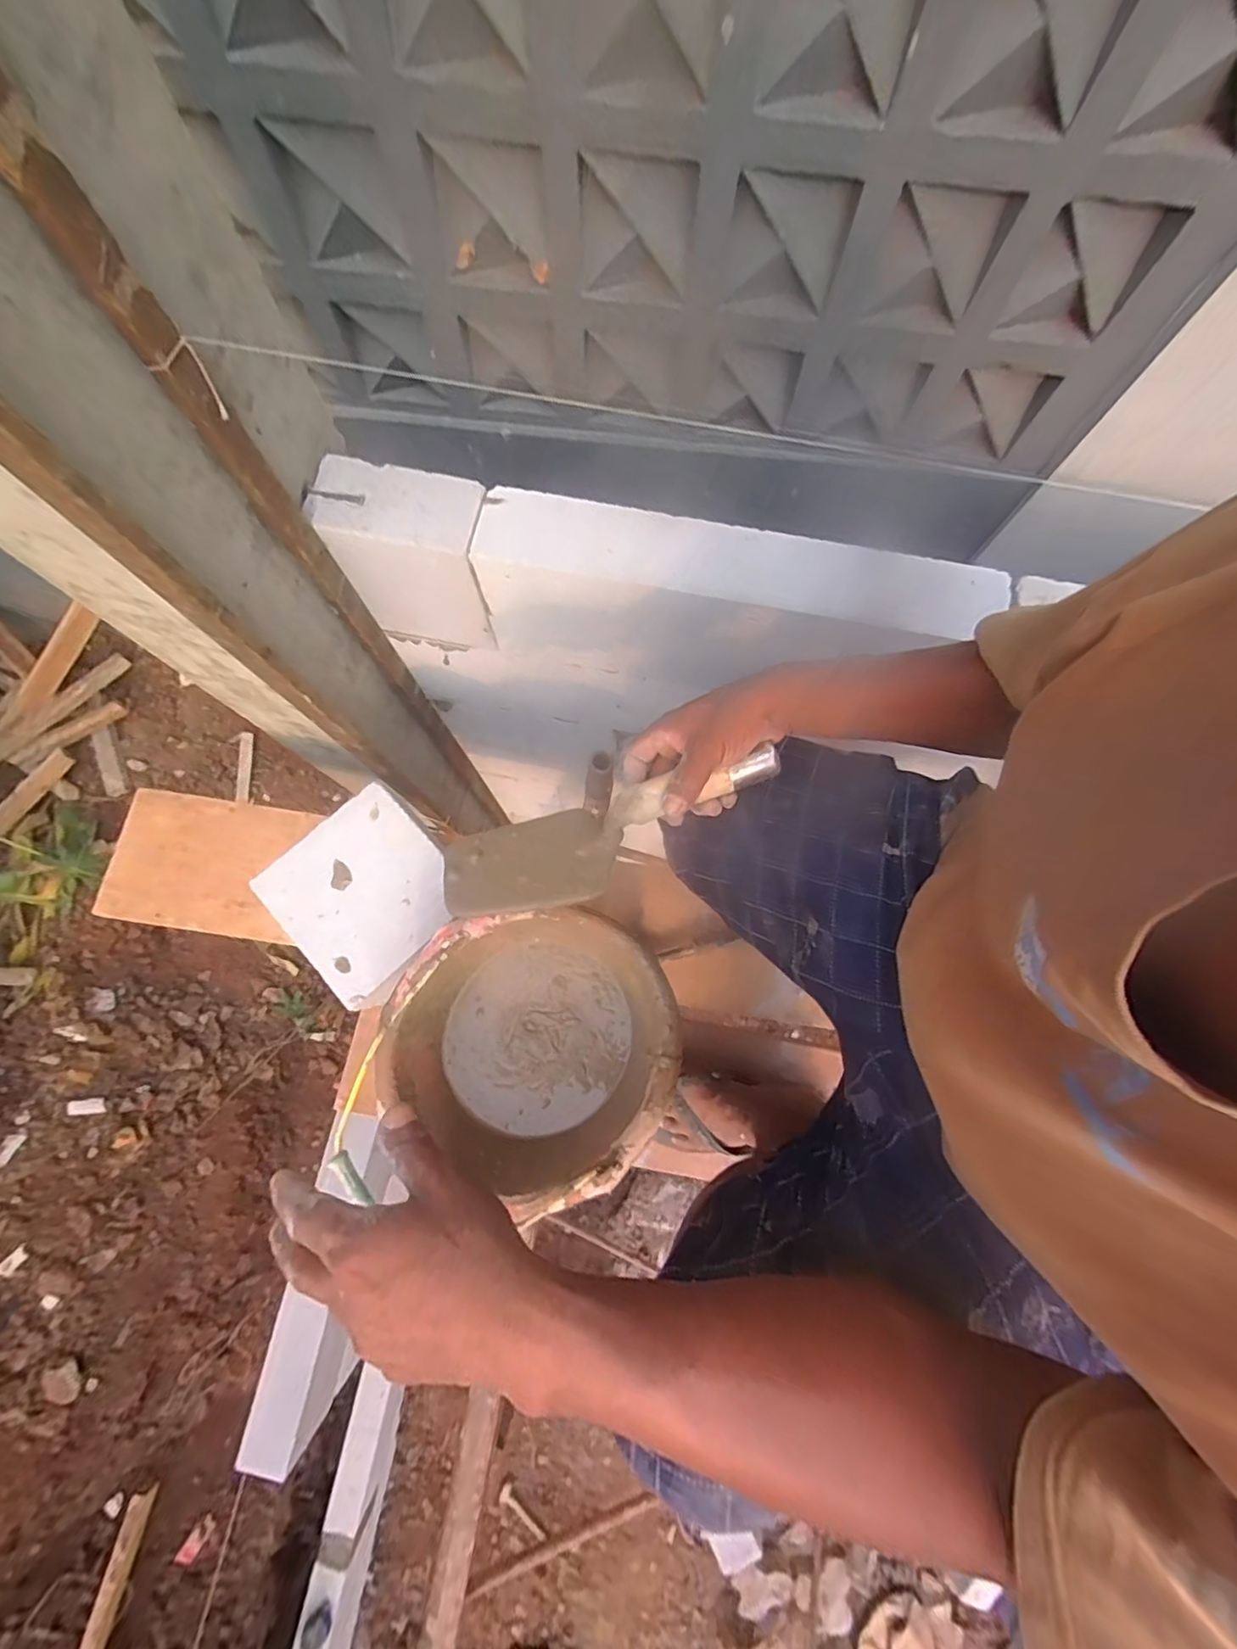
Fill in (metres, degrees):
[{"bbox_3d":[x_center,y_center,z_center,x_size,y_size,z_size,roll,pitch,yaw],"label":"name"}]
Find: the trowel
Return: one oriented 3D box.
[{"bbox_3d":[-0.008,0.007,0.480,0.289,0.057,0.086,-22,76,10],"label":"trowel"}]

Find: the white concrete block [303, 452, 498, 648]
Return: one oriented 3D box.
[{"bbox_3d":[-0.260,-0.339,0.738,0.197,0.199,0.090,11,75,2],"label":"white concrete block"}]

